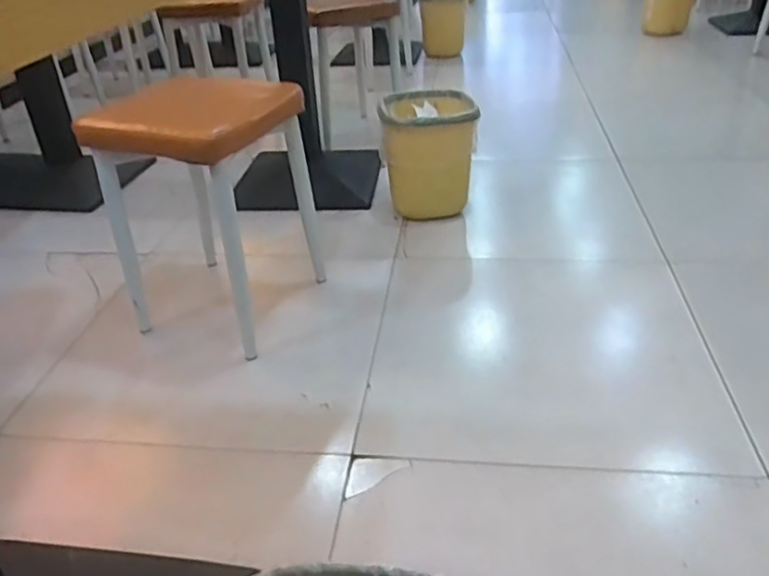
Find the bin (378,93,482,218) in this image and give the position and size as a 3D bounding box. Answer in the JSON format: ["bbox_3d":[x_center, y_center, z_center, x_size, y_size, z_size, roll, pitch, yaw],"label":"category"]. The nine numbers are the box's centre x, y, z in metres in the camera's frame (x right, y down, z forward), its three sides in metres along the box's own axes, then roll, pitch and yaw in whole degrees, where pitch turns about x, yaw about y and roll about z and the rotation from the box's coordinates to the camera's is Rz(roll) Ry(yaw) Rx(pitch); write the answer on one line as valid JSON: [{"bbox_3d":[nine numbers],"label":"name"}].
[{"bbox_3d":[0.112,-0.337,1.658,0.227,0.277,0.212,-2,33,4],"label":"bin"}]

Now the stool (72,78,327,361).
[{"bbox_3d":[-0.311,-0.146,1.245,0.306,0.436,0.314,9,35,19],"label":"stool"}]

